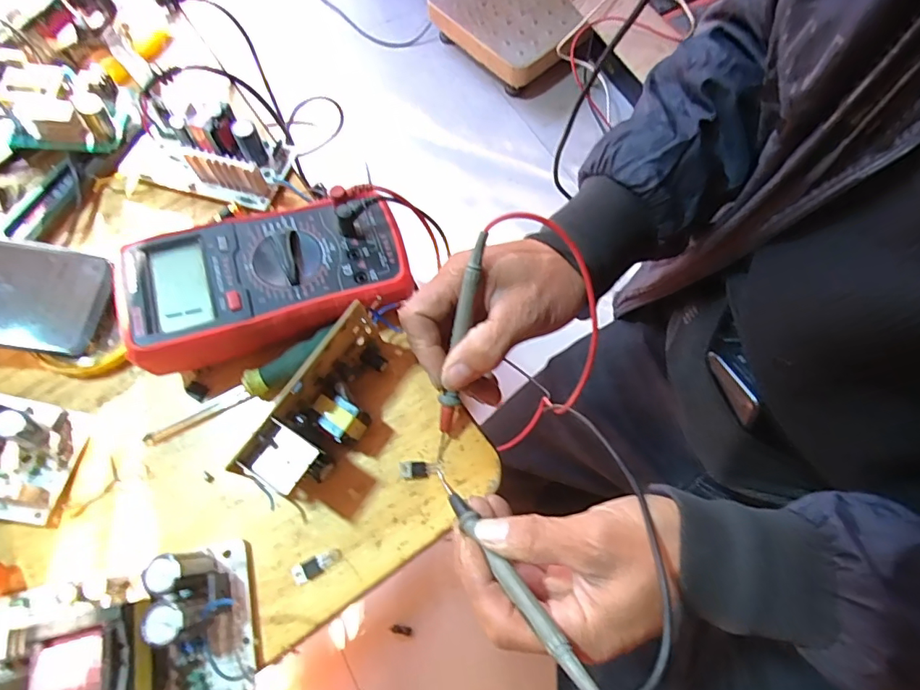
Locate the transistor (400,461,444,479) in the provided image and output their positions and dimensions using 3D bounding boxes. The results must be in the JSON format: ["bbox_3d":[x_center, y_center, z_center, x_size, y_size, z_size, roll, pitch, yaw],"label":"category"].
[{"bbox_3d":[-0.025,0.080,0.325,0.027,0.005,0.011,-3,70,1],"label":"transistor"}]

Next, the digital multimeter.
[{"bbox_3d":[-0.126,-0.045,0.342,0.176,0.053,0.089,-20,70,-5],"label":"digital multimeter"}]

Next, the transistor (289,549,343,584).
[{"bbox_3d":[-0.087,0.135,0.307,0.030,0.004,0.011,-22,71,-6],"label":"transistor"}]

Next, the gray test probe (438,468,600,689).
[{"bbox_3d":[0.022,0.117,0.270,0.009,0.010,0.146,-35,39,-10],"label":"gray test probe"}]

